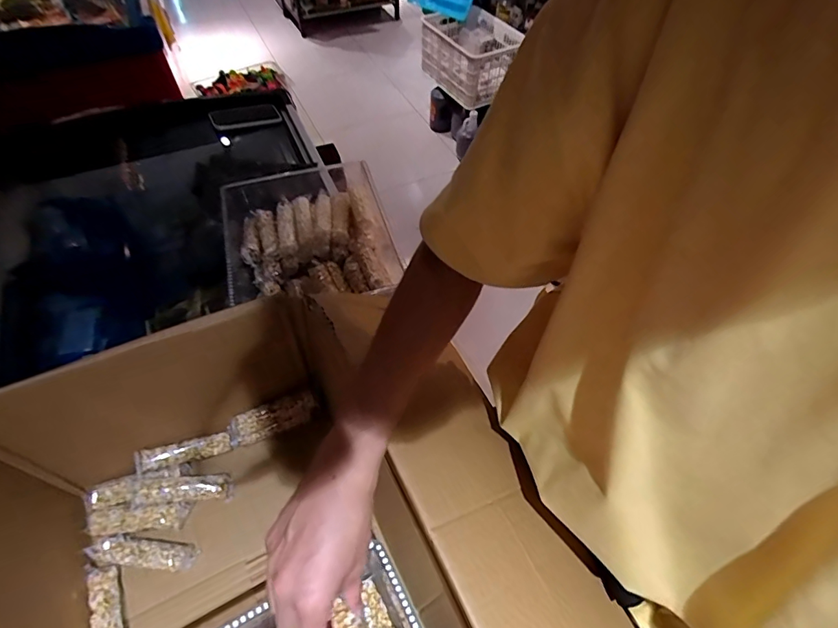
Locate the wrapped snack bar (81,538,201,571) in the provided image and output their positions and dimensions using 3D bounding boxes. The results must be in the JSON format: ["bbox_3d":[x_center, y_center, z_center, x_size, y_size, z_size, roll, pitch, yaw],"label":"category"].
[{"bbox_3d":[-0.322,0.280,0.527,0.116,0.031,0.028,3,53,1],"label":"wrapped snack bar"}]

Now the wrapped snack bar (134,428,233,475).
[{"bbox_3d":[-0.301,0.178,0.582,0.110,0.024,0.024,-10,53,-27],"label":"wrapped snack bar"}]

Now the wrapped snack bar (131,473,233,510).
[{"bbox_3d":[-0.292,0.217,0.560,0.111,0.021,0.033,1,52,-19],"label":"wrapped snack bar"}]

